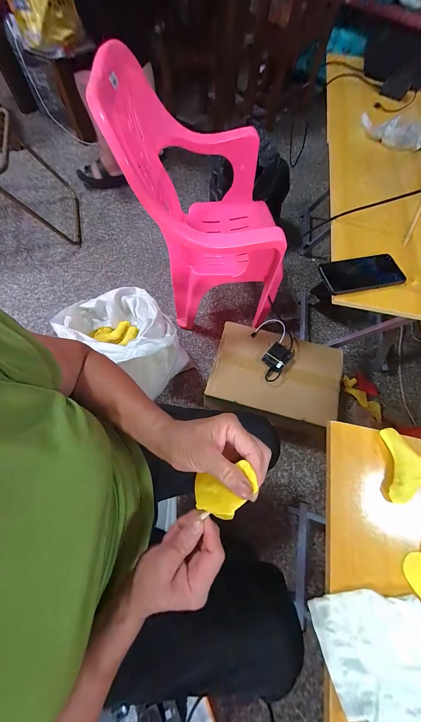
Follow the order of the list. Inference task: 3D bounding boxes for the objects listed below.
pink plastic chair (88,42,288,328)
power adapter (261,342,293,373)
[{"bbox_3d":[-0.023,-0.454,0.805,0.475,0.648,0.537,-3,67,-4],"label":"pink plastic chair"},{"bbox_3d":[0.216,-0.009,0.770,0.071,0.027,0.089,42,71,14],"label":"power adapter"}]

